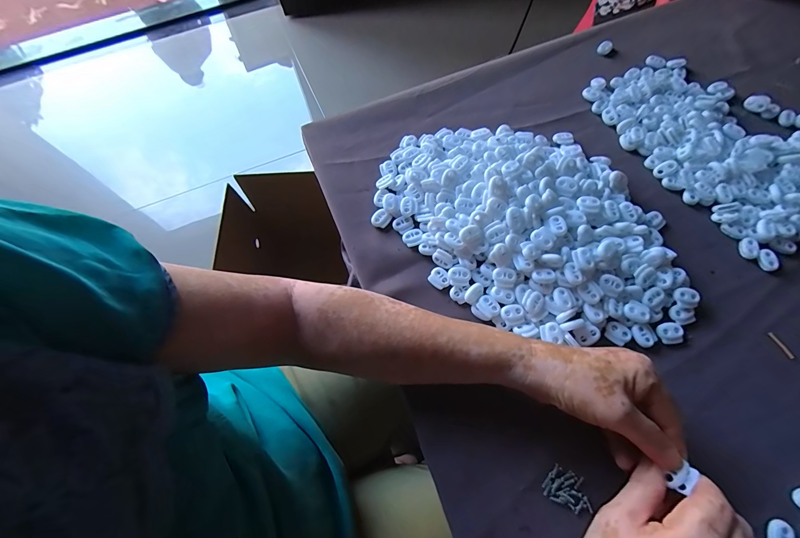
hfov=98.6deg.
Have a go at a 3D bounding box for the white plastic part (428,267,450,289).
[{"bbox_3d":[0.039,0.010,0.344,0.019,0.005,0.022,-27,70,-8],"label":"white plastic part"}]

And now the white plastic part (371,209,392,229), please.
[{"bbox_3d":[-0.021,-0.054,0.373,0.019,0.009,0.020,38,75,16],"label":"white plastic part"}]

